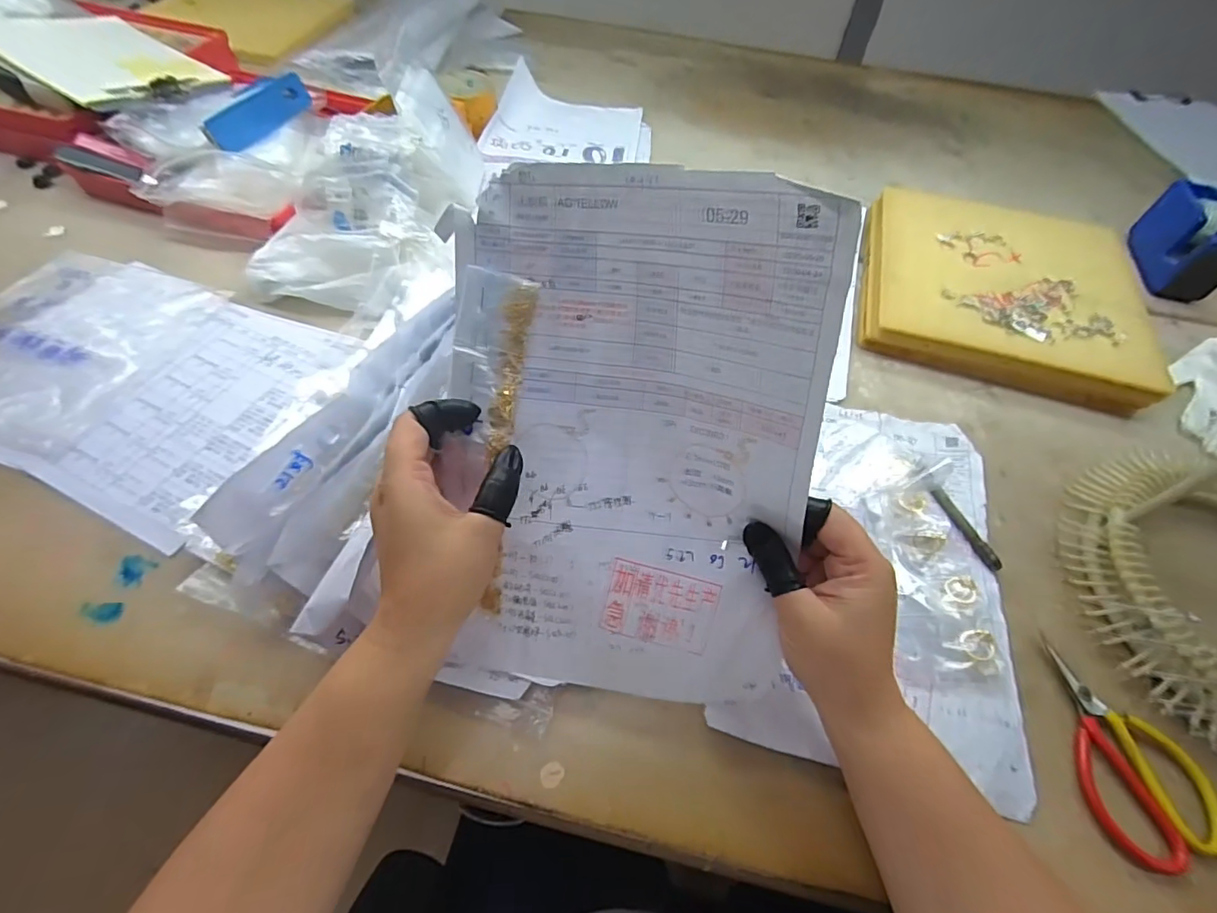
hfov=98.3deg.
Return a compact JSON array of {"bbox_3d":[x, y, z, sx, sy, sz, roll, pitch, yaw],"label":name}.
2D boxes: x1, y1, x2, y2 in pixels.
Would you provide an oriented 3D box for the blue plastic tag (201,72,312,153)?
[{"bbox_3d":[-0.385,-0.381,0.583,0.010,0.037,0.123,17,61,33],"label":"blue plastic tag"}]

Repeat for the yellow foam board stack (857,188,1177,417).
[{"bbox_3d":[0.409,-0.181,0.557,0.263,0.042,0.273,18,56,8],"label":"yellow foam board stack"}]

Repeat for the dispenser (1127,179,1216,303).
[{"bbox_3d":[0.651,-0.239,0.594,0.049,0.080,0.134,17,56,8],"label":"dispenser"}]

